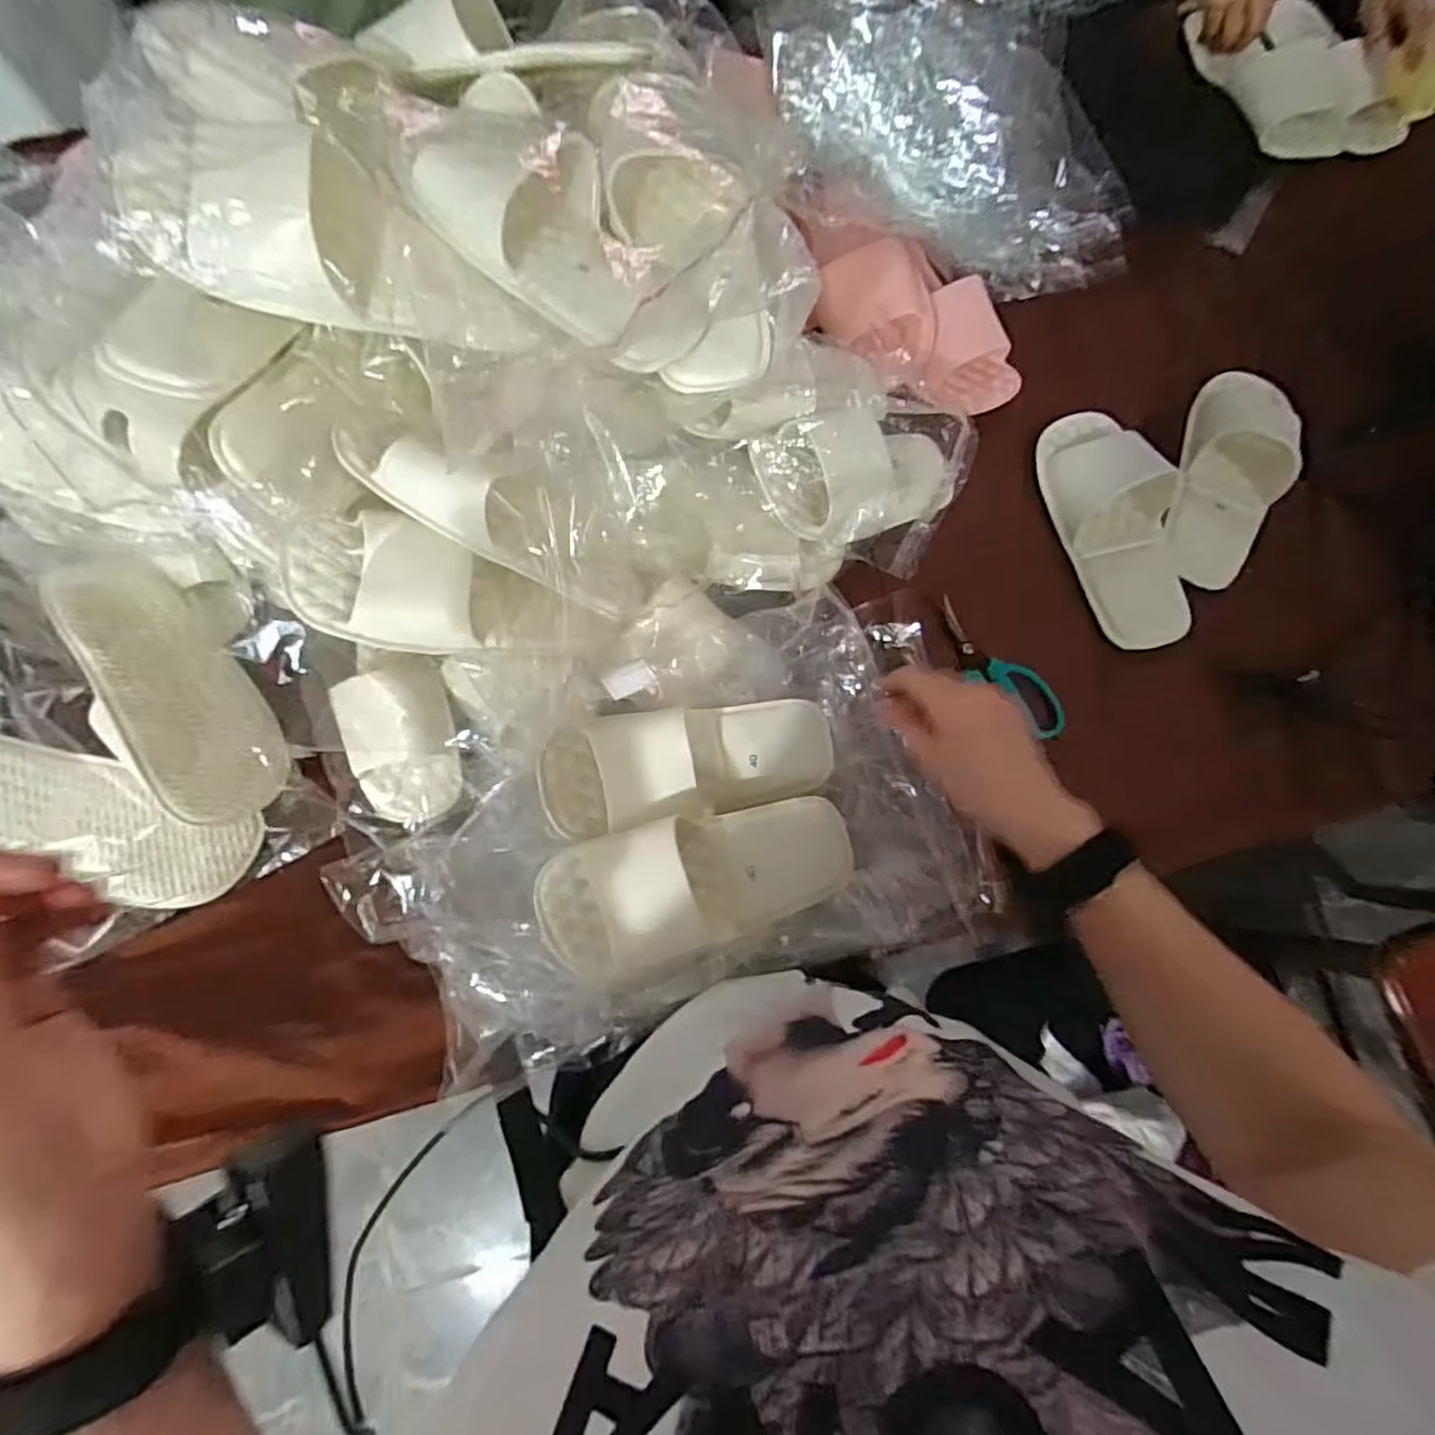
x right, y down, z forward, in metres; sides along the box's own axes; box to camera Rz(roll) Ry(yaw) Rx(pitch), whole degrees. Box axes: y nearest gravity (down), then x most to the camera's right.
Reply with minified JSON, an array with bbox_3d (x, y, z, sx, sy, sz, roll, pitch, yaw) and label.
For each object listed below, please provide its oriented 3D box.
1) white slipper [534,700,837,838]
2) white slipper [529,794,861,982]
[{"bbox_3d":[-0.016,0.034,0.537,0.229,0.056,0.082,-7,77,-19],"label":"white slipper"},{"bbox_3d":[-0.012,0.117,0.502,0.231,0.072,0.090,-15,78,-5],"label":"white slipper"}]

